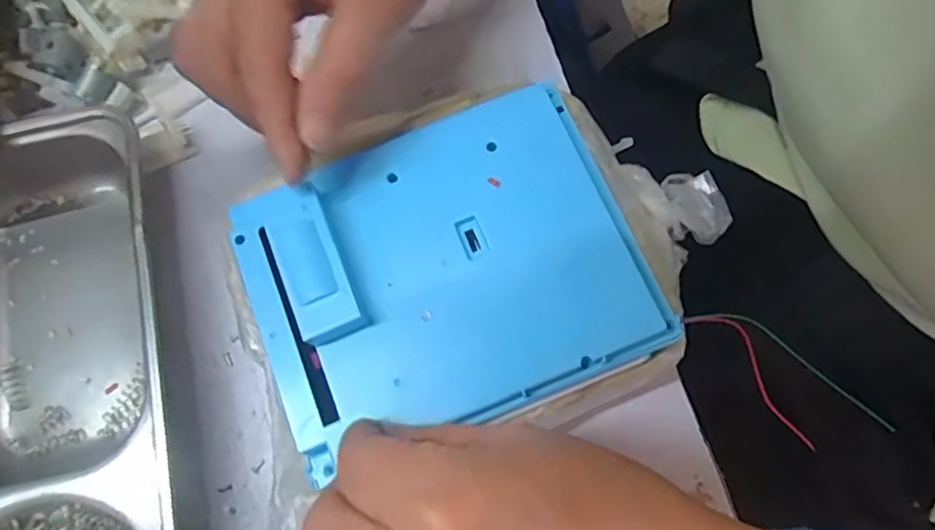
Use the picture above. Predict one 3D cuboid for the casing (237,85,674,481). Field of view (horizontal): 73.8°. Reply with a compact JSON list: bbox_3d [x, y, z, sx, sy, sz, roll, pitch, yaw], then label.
[{"bbox_3d":[-0.010,-0.001,0.252,0.154,0.020,0.124,-21,74,-7],"label":"casing"}]

